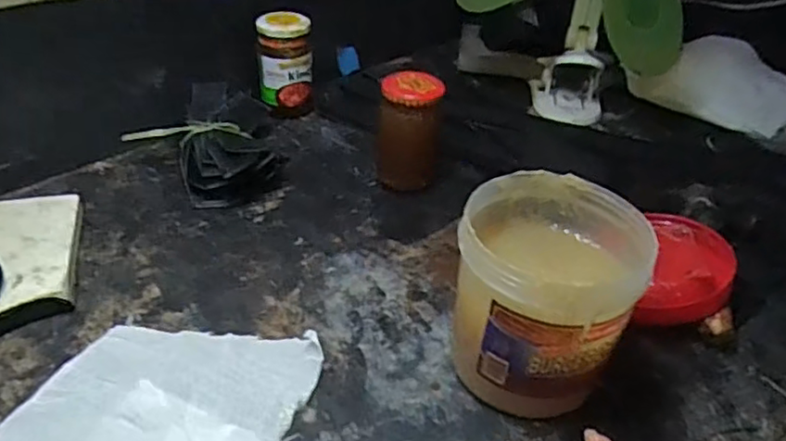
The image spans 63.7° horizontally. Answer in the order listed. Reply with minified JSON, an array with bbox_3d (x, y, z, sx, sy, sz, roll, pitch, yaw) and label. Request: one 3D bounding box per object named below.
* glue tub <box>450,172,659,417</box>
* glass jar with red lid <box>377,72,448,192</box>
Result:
[{"bbox_3d":[0.100,0.048,0.430,0.114,0.115,0.112,4,38,-3],"label":"glue tub"},{"bbox_3d":[0.015,-0.086,0.611,0.060,0.101,0.054,4,38,-4],"label":"glass jar with red lid"}]

